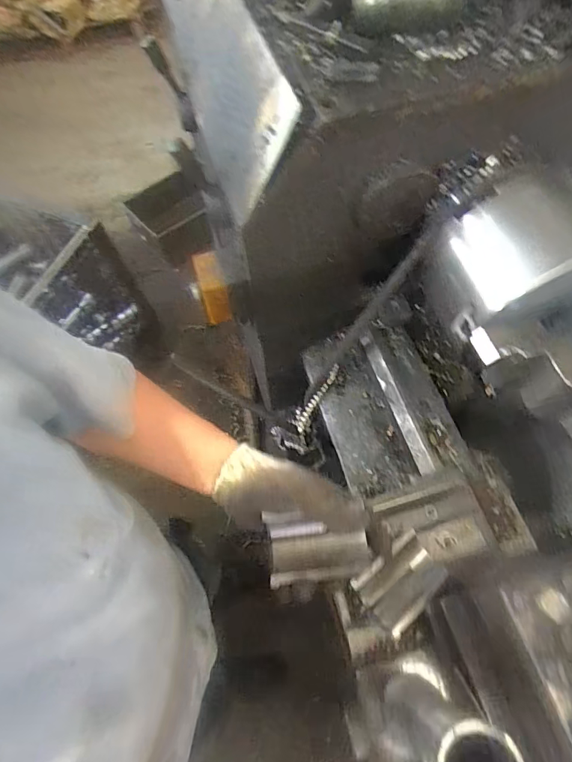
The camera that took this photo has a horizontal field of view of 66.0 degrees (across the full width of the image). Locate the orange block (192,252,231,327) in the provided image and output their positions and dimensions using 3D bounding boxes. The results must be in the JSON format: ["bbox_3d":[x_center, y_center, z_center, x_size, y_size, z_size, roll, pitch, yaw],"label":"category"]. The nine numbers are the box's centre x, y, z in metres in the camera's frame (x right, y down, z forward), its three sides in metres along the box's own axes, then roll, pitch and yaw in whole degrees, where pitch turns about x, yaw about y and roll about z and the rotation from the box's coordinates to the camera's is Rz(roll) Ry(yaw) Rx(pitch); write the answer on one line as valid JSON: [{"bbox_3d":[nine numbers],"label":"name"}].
[{"bbox_3d":[-0.106,-0.136,0.644,0.040,0.085,0.069,-15,63,-4],"label":"orange block"}]

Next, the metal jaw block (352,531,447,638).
[{"bbox_3d":[0.123,0.215,0.475,0.087,0.034,0.067,-40,68,-16],"label":"metal jaw block"}]

